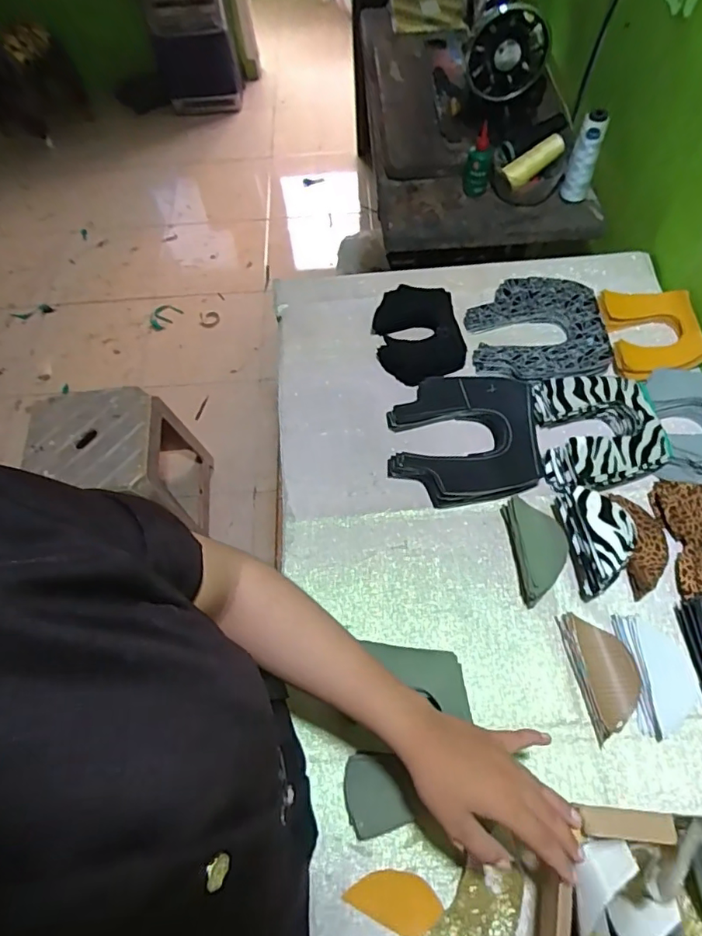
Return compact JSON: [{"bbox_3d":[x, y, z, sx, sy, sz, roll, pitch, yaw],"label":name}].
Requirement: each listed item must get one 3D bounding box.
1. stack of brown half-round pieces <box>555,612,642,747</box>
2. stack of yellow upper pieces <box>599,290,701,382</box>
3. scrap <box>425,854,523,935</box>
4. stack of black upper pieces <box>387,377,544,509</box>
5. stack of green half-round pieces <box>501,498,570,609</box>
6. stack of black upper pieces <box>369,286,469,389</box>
[{"bbox_3d":[0.267,0.214,0.563,0.057,0.024,0.121,-11,61,-3],"label":"stack of brown half-round pieces"},{"bbox_3d":[0.437,-0.197,0.769,0.124,0.030,0.160,0,61,2],"label":"stack of yellow upper pieces"},{"bbox_3d":[0.102,0.414,0.471,0.061,0.009,0.129,33,71,24],"label":"scrap"},{"bbox_3d":[0.145,-0.045,0.709,0.193,0.043,0.191,-6,61,-1],"label":"stack of black upper pieces"},{"bbox_3d":[0.217,0.092,0.623,0.059,0.046,0.125,-8,61,-2],"label":"stack of green half-round pieces"},{"bbox_3d":[0.100,-0.202,0.804,0.124,0.026,0.167,-9,61,-2],"label":"stack of black upper pieces"}]

